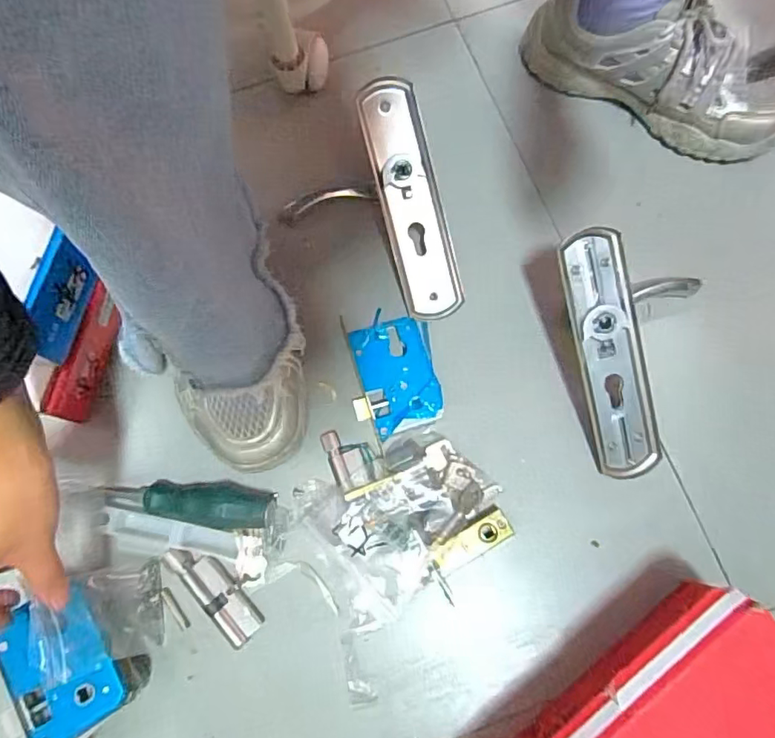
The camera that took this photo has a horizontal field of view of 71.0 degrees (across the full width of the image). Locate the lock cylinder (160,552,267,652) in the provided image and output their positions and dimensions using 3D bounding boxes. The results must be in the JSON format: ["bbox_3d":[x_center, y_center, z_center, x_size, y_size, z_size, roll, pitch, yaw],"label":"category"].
[{"bbox_3d":[-0.133,0.169,0.417,0.028,0.013,0.089,-43,79,-9],"label":"lock cylinder"}]

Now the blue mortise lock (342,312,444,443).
[{"bbox_3d":[0.004,0.002,0.450,0.070,0.013,0.103,-9,76,-2],"label":"blue mortise lock"}]

